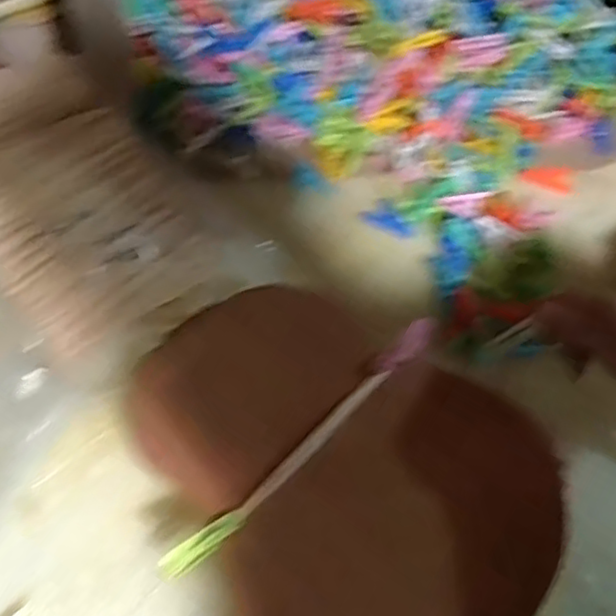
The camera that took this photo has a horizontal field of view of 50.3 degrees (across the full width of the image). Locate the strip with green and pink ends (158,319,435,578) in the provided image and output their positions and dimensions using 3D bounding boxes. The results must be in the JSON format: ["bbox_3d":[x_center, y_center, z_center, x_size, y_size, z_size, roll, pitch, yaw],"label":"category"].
[{"bbox_3d":[0.005,0.093,0.478,0.020,0.016,0.268,40,63,22],"label":"strip with green and pink ends"}]

